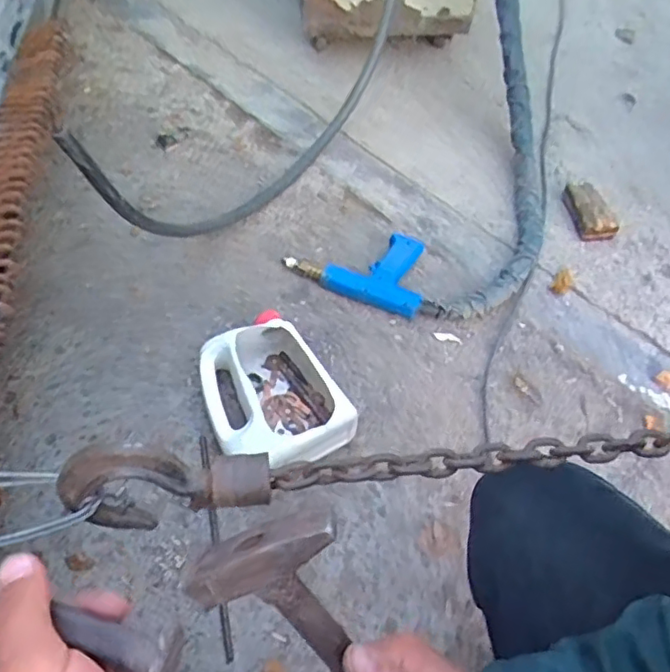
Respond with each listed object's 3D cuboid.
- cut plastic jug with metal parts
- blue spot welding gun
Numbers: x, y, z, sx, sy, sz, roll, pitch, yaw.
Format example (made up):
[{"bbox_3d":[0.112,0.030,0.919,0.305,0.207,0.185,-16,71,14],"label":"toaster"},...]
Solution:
[{"bbox_3d":[-0.097,0.088,0.869,0.174,0.087,0.236,-25,61,-20],"label":"cut plastic jug with metal parts"},{"bbox_3d":[0.061,-0.123,1.045,0.281,0.042,0.150,19,56,9],"label":"blue spot welding gun"}]

